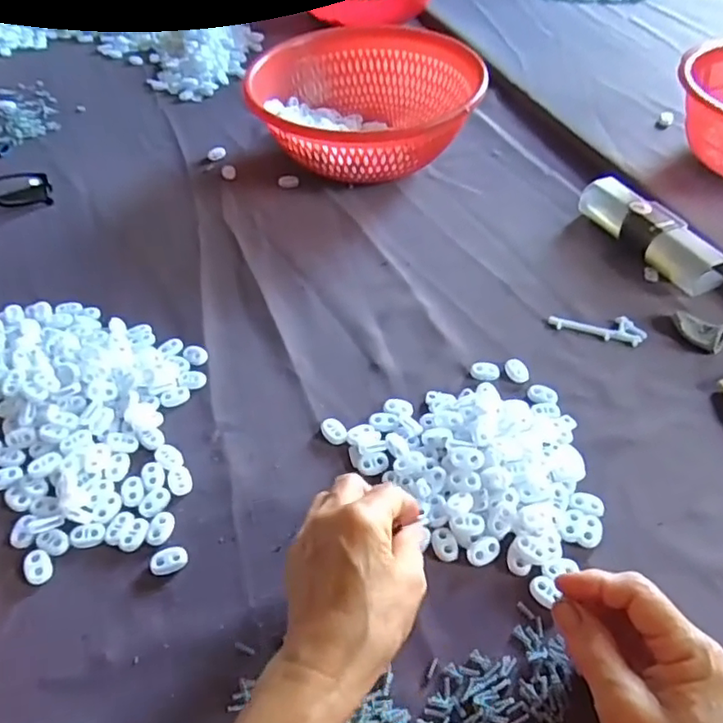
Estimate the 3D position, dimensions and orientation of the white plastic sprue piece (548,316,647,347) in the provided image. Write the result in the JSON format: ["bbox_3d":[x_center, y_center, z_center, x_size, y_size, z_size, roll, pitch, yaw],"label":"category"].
[{"bbox_3d":[0.203,-0.031,0.521,0.078,0.005,0.027,12,49,12],"label":"white plastic sprue piece"}]

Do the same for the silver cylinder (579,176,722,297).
[{"bbox_3d":[0.277,-0.126,0.585,0.047,0.036,0.162,-22,51,-18],"label":"silver cylinder"}]

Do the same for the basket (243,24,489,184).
[{"bbox_3d":[0.000,-0.287,0.694,0.248,0.097,0.227,-12,48,-9],"label":"basket"}]

